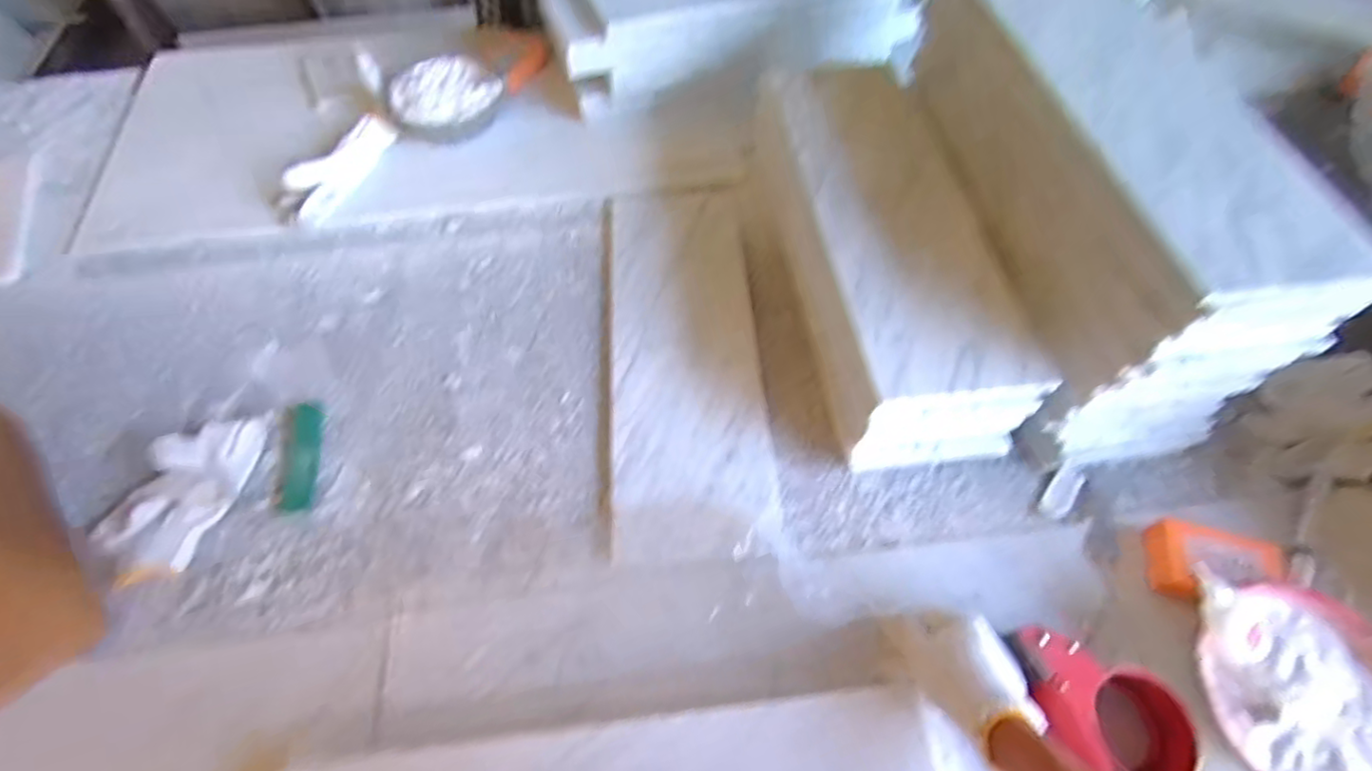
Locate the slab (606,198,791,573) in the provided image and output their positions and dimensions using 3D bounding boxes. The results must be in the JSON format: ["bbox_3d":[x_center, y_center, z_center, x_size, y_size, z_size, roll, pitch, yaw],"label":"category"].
[{"bbox_3d":[-0.002,-0.043,0.678,0.154,0.025,0.453,-4,59,-2],"label":"slab"}]

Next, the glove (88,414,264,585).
[{"bbox_3d":[-0.460,0.096,0.578,0.083,0.045,0.167,19,61,12],"label":"glove"}]

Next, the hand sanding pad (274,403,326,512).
[{"bbox_3d":[-0.367,0.065,0.607,0.034,0.005,0.113,-10,59,-5],"label":"hand sanding pad"}]

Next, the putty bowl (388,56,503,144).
[{"bbox_3d":[-0.320,-0.383,0.867,0.144,0.059,0.134,0,59,1],"label":"putty bowl"}]

